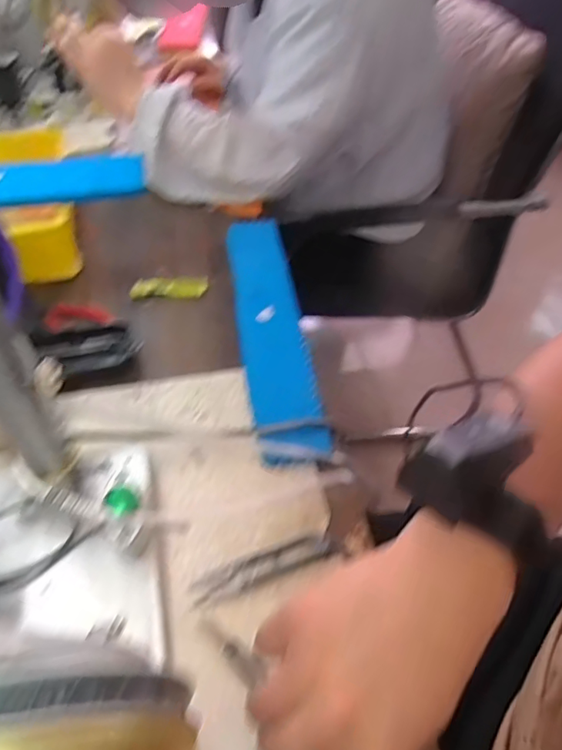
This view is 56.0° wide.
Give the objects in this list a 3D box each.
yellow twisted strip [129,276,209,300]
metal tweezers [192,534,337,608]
[{"bbox_3d":[-0.123,-0.096,0.582,0.083,0.019,0.022,-7,49,-8],"label":"yellow twisted strip"},{"bbox_3d":[-0.012,0.138,0.380,0.105,0.004,0.022,-16,51,-16],"label":"metal tweezers"}]

